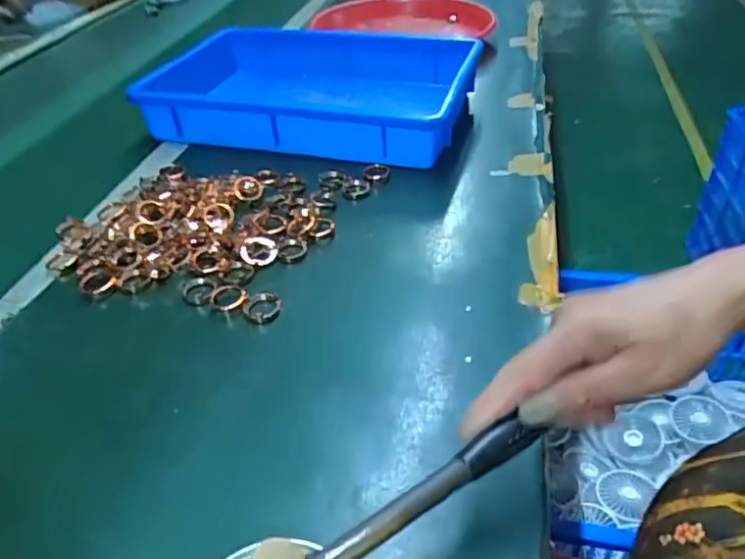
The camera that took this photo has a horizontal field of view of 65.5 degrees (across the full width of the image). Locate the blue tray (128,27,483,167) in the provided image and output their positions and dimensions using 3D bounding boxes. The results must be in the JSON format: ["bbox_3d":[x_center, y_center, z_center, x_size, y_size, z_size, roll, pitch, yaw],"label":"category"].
[{"bbox_3d":[-0.061,-0.223,0.682,0.332,0.067,0.234,7,41,14],"label":"blue tray"}]

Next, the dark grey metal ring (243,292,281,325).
[{"bbox_3d":[-0.084,0.022,0.442,0.029,0.008,0.028,-3,40,2],"label":"dark grey metal ring"}]

